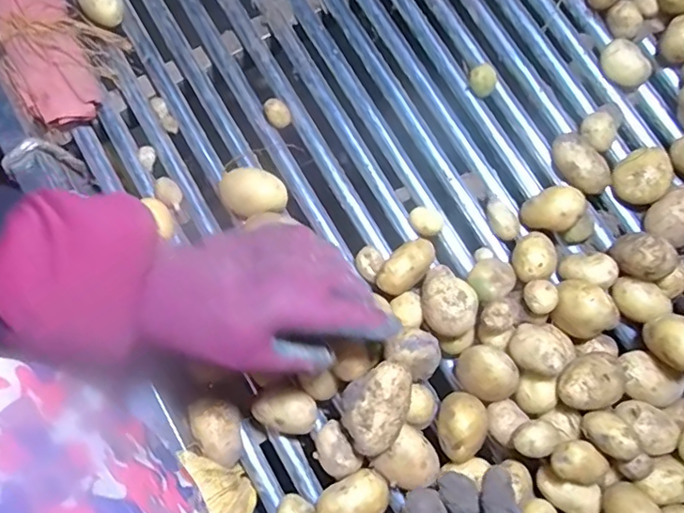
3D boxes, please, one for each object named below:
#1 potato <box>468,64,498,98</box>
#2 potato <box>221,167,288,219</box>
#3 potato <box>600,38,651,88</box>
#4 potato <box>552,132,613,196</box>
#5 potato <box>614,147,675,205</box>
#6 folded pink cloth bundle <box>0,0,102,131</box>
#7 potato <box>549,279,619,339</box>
[{"bbox_3d":[0.133,-0.166,0.508,0.026,0.023,0.025,0,78,1],"label":"potato"},{"bbox_3d":[-0.077,-0.055,0.475,0.054,0.038,0.041,-11,76,-2],"label":"potato"},{"bbox_3d":[0.266,-0.180,0.504,0.026,0.027,0.046,-44,80,-8],"label":"potato"},{"bbox_3d":[0.212,-0.082,0.485,0.038,0.027,0.060,-21,78,-3],"label":"potato"},{"bbox_3d":[0.267,-0.070,0.477,0.044,0.029,0.043,0,78,1],"label":"potato"},{"bbox_3d":[-0.289,-0.230,0.508,0.079,0.048,0.233,-29,77,-6],"label":"folded pink cloth bundle"},{"bbox_3d":[0.191,0.042,0.430,0.047,0.035,0.034,42,80,10],"label":"potato"}]

